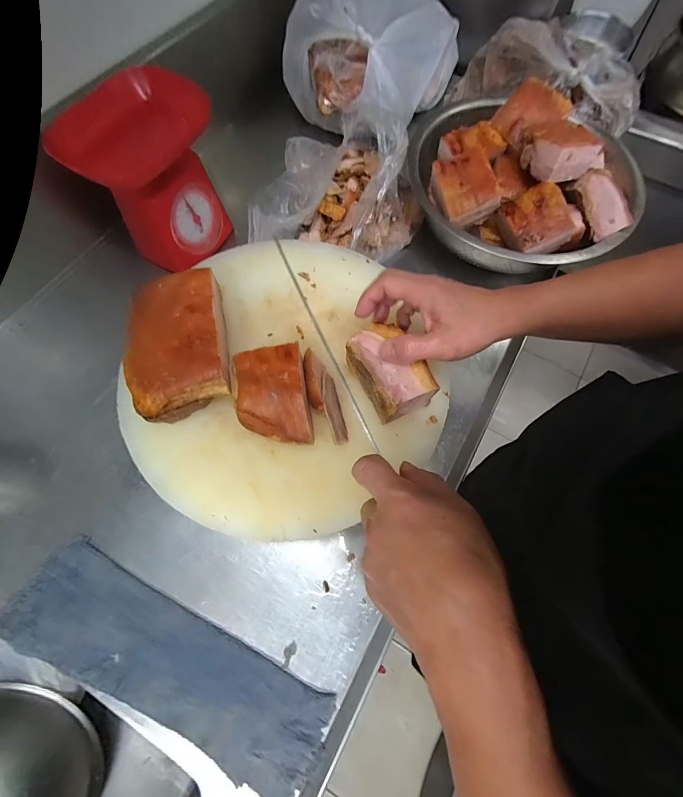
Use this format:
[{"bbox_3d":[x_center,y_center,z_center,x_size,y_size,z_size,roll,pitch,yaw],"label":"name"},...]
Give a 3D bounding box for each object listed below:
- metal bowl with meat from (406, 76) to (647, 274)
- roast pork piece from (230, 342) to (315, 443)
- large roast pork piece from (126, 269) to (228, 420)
[{"bbox_3d":[0.266,-0.338,0.506,0.326,0.117,0.305,0,68,-1],"label":"metal bowl with meat"},{"bbox_3d":[-0.070,0.001,0.350,0.071,0.050,0.098,-9,69,-5],"label":"roast pork piece"},{"bbox_3d":[-0.171,-0.055,0.364,0.090,0.055,0.150,-13,69,-6],"label":"large roast pork piece"}]

